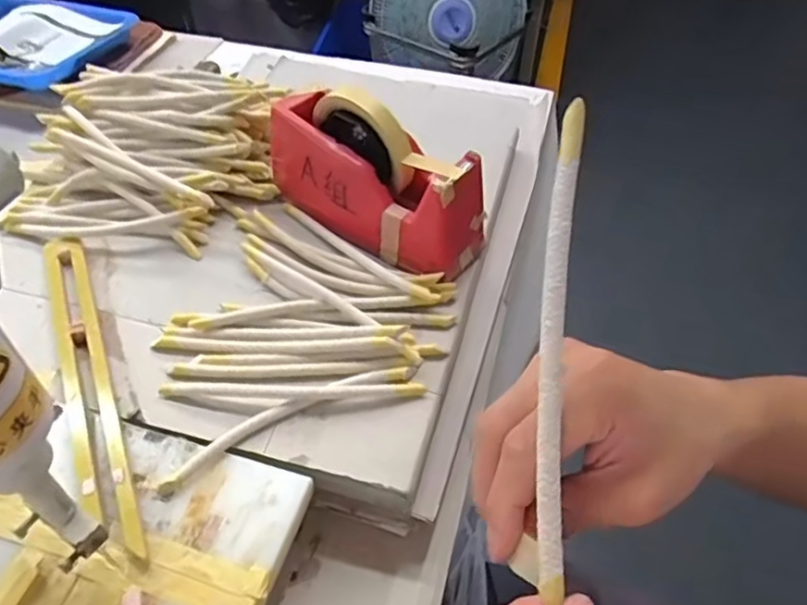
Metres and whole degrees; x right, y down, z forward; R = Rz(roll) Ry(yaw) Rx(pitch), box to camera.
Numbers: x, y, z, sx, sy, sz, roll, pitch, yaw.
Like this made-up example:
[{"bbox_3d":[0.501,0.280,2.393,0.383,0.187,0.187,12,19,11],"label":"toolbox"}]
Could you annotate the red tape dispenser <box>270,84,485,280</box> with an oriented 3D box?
[{"bbox_3d":[-0.026,-0.115,0.540,0.202,0.113,0.069,29,53,22],"label":"red tape dispenser"}]

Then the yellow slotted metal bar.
[{"bbox_3d":[-0.237,0.048,0.464,0.032,0.013,0.309,-19,51,-18],"label":"yellow slotted metal bar"}]

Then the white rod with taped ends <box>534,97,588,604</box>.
[{"bbox_3d":[0.062,0.014,0.251,0.015,0.008,0.195,5,82,0],"label":"white rod with taped ends"}]

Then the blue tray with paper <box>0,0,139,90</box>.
[{"bbox_3d":[-0.533,-0.358,0.858,0.266,0.034,0.227,17,49,13],"label":"blue tray with paper"}]

